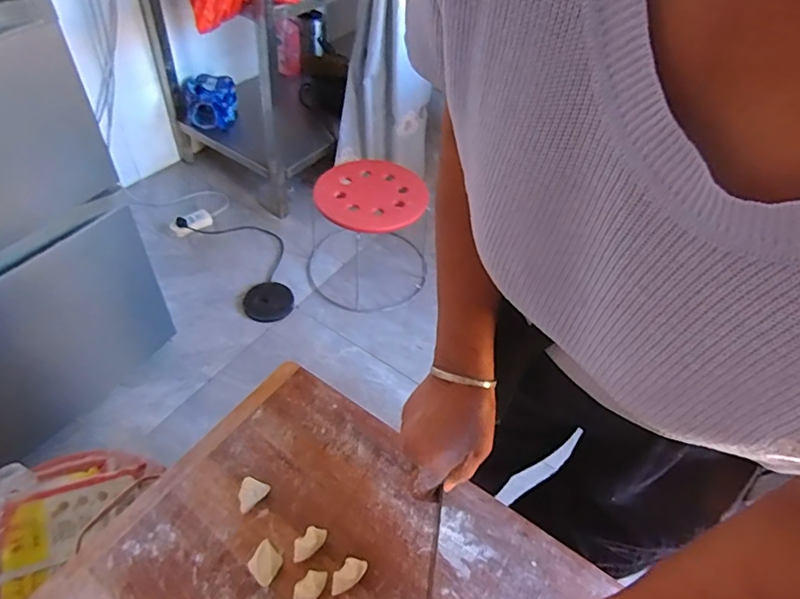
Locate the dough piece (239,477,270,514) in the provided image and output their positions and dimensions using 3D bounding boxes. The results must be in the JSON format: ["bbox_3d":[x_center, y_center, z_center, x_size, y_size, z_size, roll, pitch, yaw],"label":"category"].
[{"bbox_3d":[-0.150,0.196,0.519,0.025,0.013,0.030,20,49,11],"label":"dough piece"}]

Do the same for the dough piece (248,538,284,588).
[{"bbox_3d":[-0.123,0.240,0.473,0.032,0.015,0.028,37,54,24],"label":"dough piece"}]

